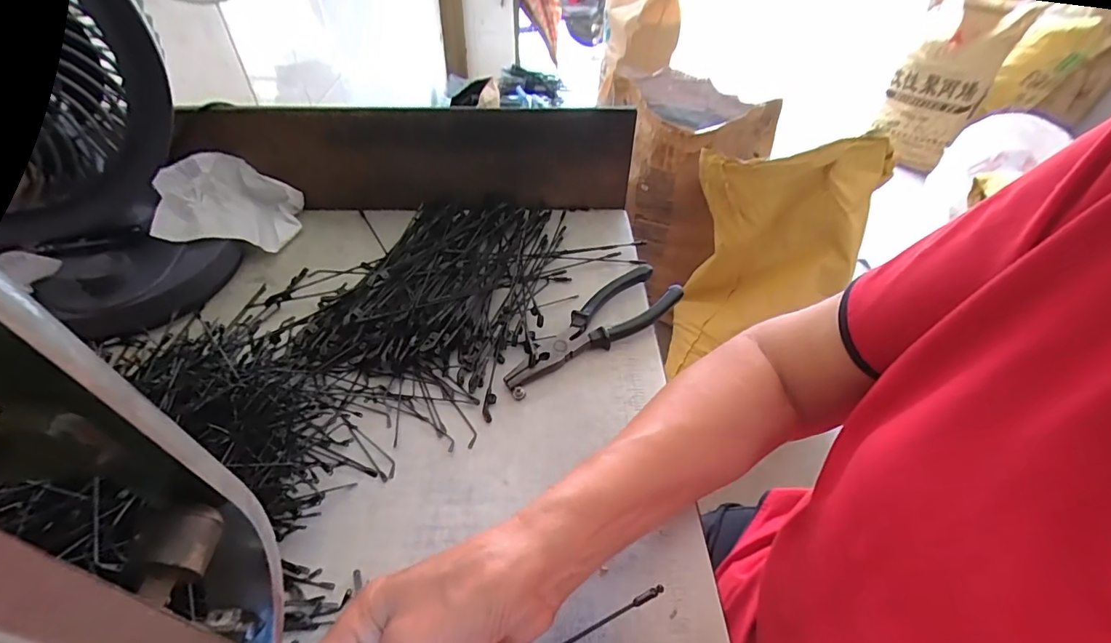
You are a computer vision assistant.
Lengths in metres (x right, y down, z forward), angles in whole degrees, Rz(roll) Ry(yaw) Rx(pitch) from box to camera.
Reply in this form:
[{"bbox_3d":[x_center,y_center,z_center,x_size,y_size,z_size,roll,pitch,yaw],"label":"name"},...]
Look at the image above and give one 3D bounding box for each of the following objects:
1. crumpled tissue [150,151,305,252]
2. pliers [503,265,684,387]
[{"bbox_3d":[-0.322,-0.113,0.486,0.124,0.071,0.099,-24,52,-23],"label":"crumpled tissue"},{"bbox_3d":[0.035,0.008,0.420,0.175,0.023,0.056,-35,56,-30],"label":"pliers"}]

